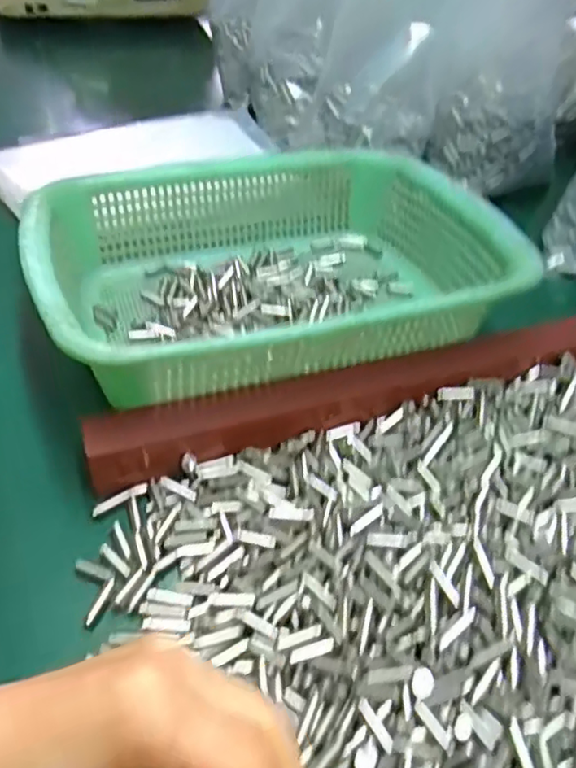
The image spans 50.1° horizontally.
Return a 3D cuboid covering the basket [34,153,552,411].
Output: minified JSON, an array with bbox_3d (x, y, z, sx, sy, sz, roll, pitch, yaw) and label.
[{"bbox_3d":[-0.010,-0.084,0.420,0.297,0.074,0.226,-14,47,-16],"label":"basket"}]

